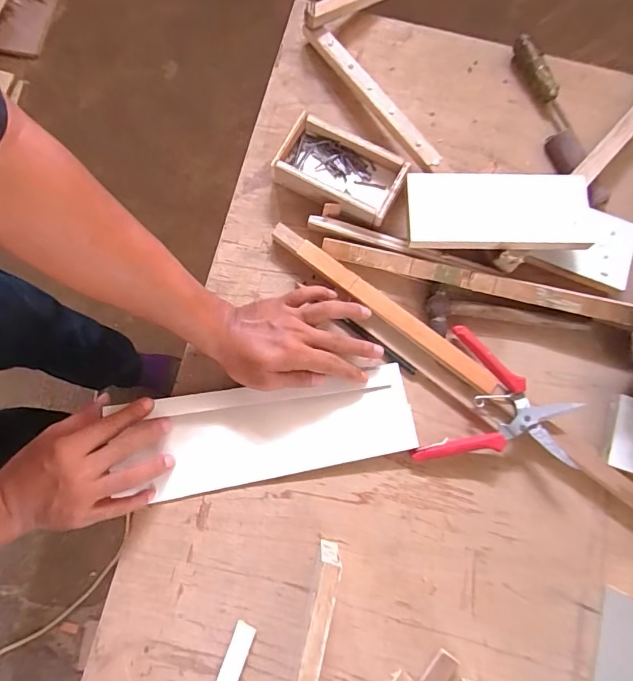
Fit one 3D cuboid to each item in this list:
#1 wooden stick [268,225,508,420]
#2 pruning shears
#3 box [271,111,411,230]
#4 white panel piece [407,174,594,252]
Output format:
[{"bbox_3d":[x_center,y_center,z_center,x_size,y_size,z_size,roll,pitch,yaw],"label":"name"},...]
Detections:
[{"bbox_3d":[0.086,-0.030,0.511,0.324,0.020,0.028,38,80,6],"label":"wooden stick"},{"bbox_3d":[0.201,0.080,0.486,0.146,0.025,0.152,21,79,3],"label":"pruning shears"},{"bbox_3d":[0.027,-0.199,0.534,0.146,0.034,0.091,30,80,5],"label":"box"},{"bbox_3d":[0.198,-0.141,0.490,0.189,0.021,0.083,2,79,0],"label":"white panel piece"}]

